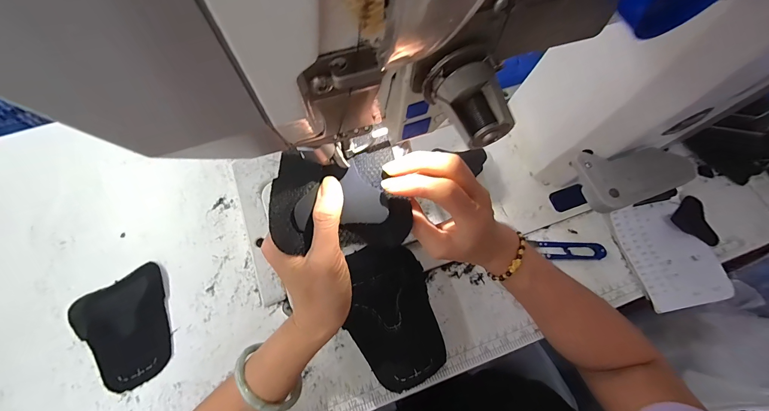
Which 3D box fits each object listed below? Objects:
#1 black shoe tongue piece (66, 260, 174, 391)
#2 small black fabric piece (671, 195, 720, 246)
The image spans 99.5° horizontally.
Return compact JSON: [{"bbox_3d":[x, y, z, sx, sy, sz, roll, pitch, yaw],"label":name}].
[{"bbox_3d":[-0.300,0.140,0.371,0.096,0.027,0.125,-31,71,-12],"label":"black shoe tongue piece"},{"bbox_3d":[0.404,0.022,0.418,0.058,0.009,0.059,-40,73,-15],"label":"small black fabric piece"}]

